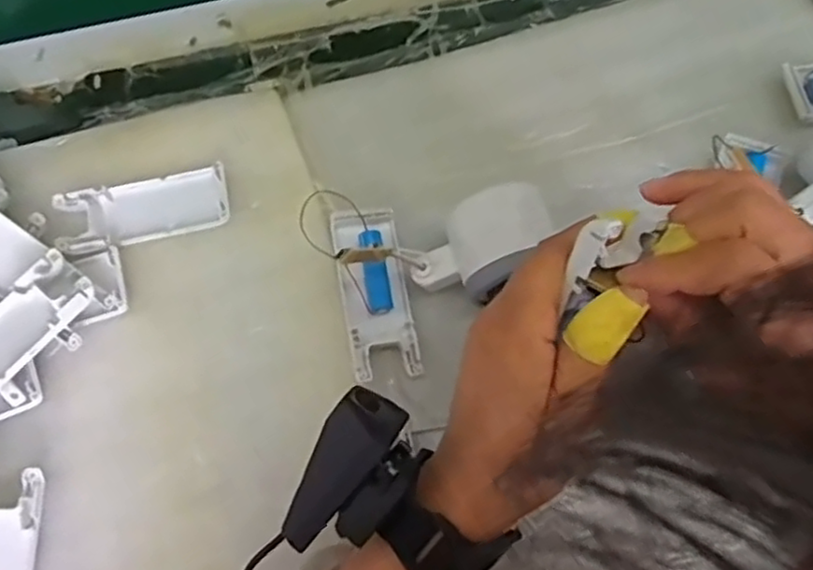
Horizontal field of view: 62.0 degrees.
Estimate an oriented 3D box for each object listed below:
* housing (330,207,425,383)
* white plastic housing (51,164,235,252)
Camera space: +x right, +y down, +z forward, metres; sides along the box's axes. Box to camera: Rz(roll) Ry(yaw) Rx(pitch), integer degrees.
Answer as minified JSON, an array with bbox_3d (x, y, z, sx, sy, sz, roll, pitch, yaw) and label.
[{"bbox_3d":[-0.019,0.004,0.399,0.038,0.019,0.103,-10,72,-2],"label":"housing"},{"bbox_3d":[-0.161,-0.047,0.416,0.102,0.014,0.042,-12,72,-2],"label":"white plastic housing"}]

